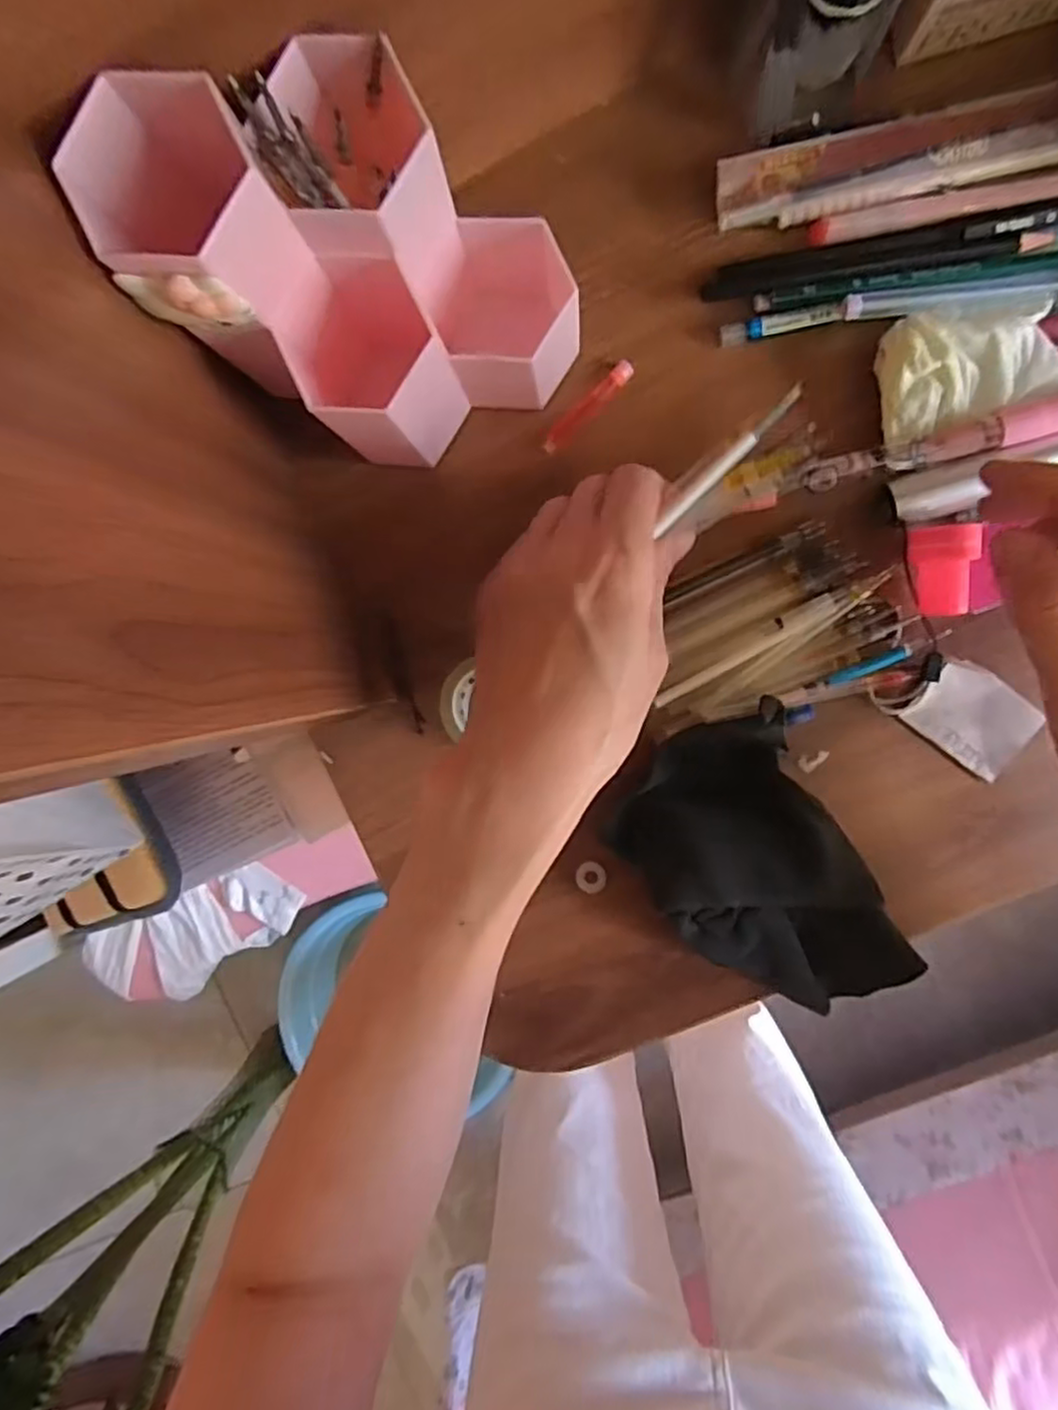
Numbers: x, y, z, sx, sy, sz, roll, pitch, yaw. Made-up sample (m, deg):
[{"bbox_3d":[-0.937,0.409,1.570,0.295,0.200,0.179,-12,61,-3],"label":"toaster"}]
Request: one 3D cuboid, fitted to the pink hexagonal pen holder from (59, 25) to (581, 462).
[{"bbox_3d":[-0.063,-0.165,0.267,0.145,0.115,0.115,33,96,3],"label":"pink hexagonal pen holder"}]

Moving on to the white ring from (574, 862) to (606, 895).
[{"bbox_3d":[0.029,0.082,0.327,0.014,0.004,0.015,0,94,5],"label":"white ring"}]

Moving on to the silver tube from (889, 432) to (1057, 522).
[{"bbox_3d":[0.200,-0.097,0.287,0.088,0.020,0.020,-14,92,6],"label":"silver tube"}]

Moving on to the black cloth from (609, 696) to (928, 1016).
[{"bbox_3d":[0.101,0.078,0.306,0.086,0.033,0.142,-30,90,7],"label":"black cloth"}]

